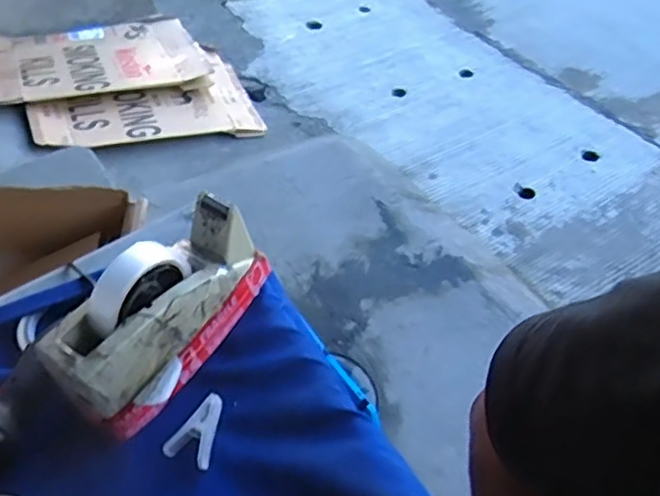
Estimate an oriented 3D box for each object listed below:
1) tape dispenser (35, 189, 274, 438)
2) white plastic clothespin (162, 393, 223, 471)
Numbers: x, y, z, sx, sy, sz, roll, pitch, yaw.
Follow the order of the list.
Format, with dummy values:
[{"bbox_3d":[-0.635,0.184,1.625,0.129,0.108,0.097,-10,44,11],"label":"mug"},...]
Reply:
[{"bbox_3d":[-0.144,0.054,0.557,0.087,0.113,0.210,22,57,20],"label":"tape dispenser"},{"bbox_3d":[-0.112,0.155,0.542,0.041,0.008,0.059,15,55,16],"label":"white plastic clothespin"}]

